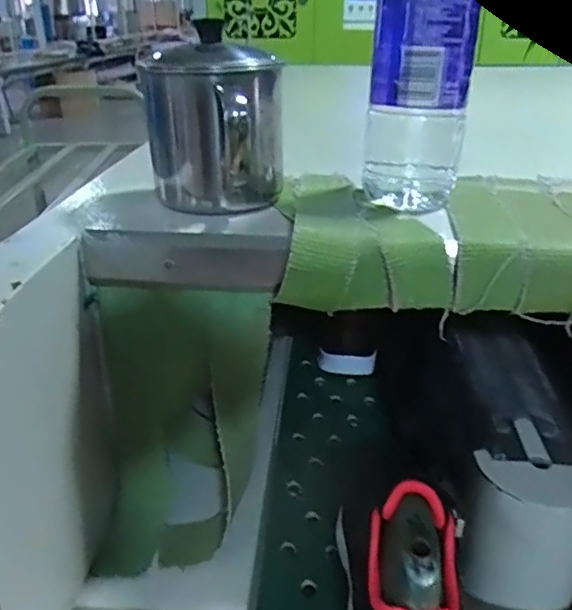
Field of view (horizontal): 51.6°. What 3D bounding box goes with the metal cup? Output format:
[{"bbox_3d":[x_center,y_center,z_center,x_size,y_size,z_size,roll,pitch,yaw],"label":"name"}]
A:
[{"bbox_3d":[-0.051,-0.108,0.369,0.085,0.098,0.073,8,29,15],"label":"metal cup"}]

